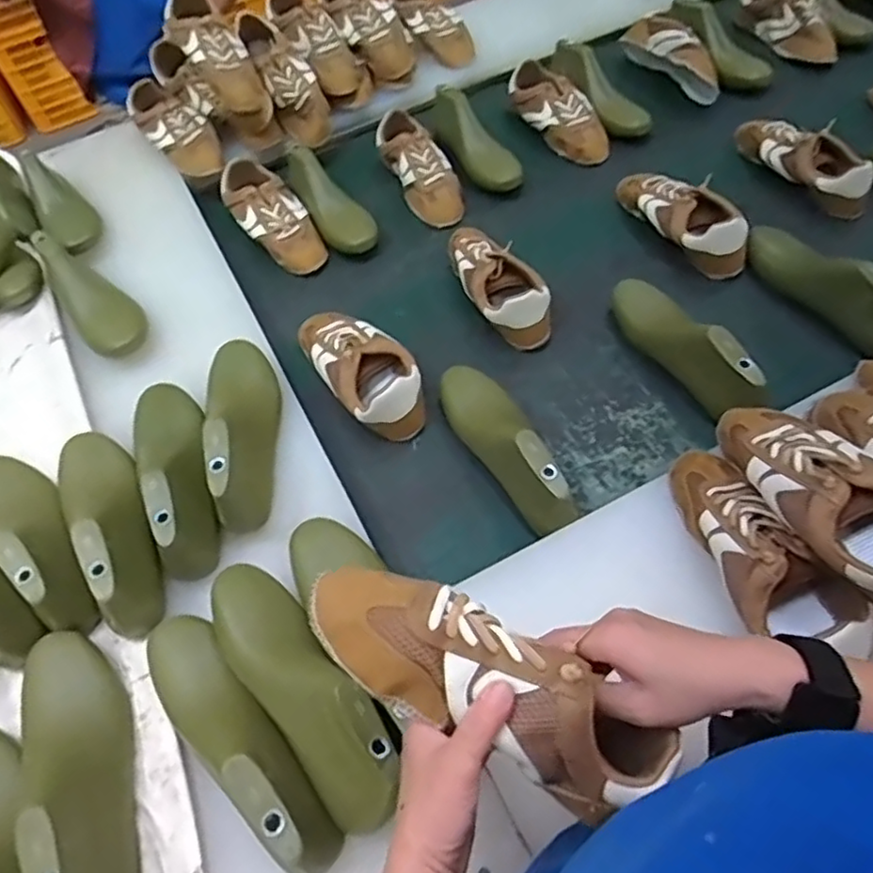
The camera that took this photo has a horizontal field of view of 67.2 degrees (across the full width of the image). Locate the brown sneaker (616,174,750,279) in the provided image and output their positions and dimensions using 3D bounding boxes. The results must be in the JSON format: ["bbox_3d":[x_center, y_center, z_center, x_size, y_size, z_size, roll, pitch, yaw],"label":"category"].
[{"bbox_3d":[0.338,-0.319,0.943,0.080,0.083,0.253,-27,57,-12],"label":"brown sneaker"}]

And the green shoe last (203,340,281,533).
[{"bbox_3d":[-0.214,-0.021,0.721,0.076,0.089,0.248,-16,56,-3],"label":"green shoe last"}]

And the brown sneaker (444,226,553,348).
[{"bbox_3d":[0.074,-0.222,0.895,0.086,0.074,0.239,-25,57,-11],"label":"brown sneaker"}]

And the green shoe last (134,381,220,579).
[{"bbox_3d":[-0.282,0.027,0.696,0.085,0.076,0.251,-26,57,-10],"label":"green shoe last"}]

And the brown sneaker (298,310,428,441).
[{"bbox_3d":[-0.096,-0.093,0.825,0.093,0.071,0.222,-31,58,-13],"label":"brown sneaker"}]

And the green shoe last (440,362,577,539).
[{"bbox_3d":[0.073,0.001,0.731,0.069,0.083,0.246,-27,57,-12],"label":"green shoe last"}]

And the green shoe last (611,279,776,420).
[{"bbox_3d":[0.295,-0.115,0.792,0.068,0.094,0.248,-21,56,-9],"label":"green shoe last"}]

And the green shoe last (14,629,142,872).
[{"bbox_3d":[-0.295,0.266,0.536,0.071,0.087,0.247,-30,58,-13],"label":"green shoe last"}]

